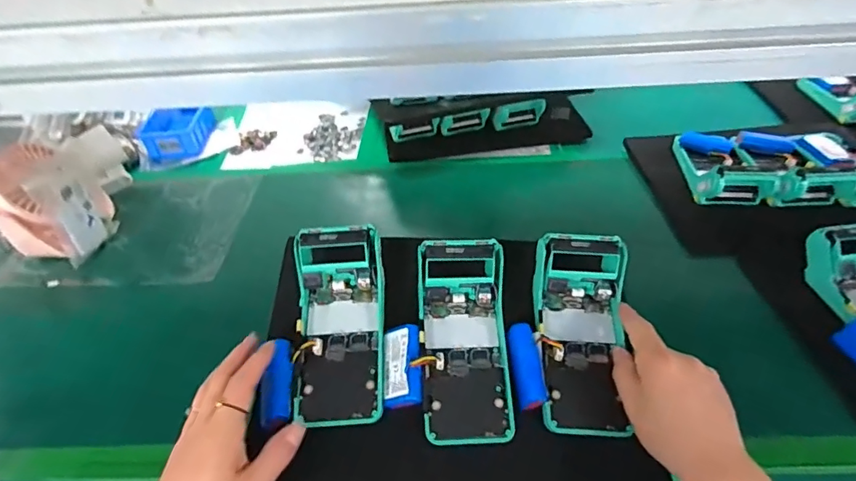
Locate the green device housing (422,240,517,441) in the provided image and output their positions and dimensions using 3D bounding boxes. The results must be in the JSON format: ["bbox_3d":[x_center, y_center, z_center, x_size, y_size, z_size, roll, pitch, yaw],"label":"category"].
[{"bbox_3d":[0.031,0.082,0.411,0.074,0.085,0.149,-2,45,3],"label":"green device housing"}]

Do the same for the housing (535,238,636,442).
[{"bbox_3d":[0.136,0.082,0.436,0.079,0.055,0.169,3,73,8],"label":"housing"}]

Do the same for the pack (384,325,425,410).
[{"bbox_3d":[-0.021,0.107,0.412,0.033,0.015,0.069,-4,61,1],"label":"pack"}]

